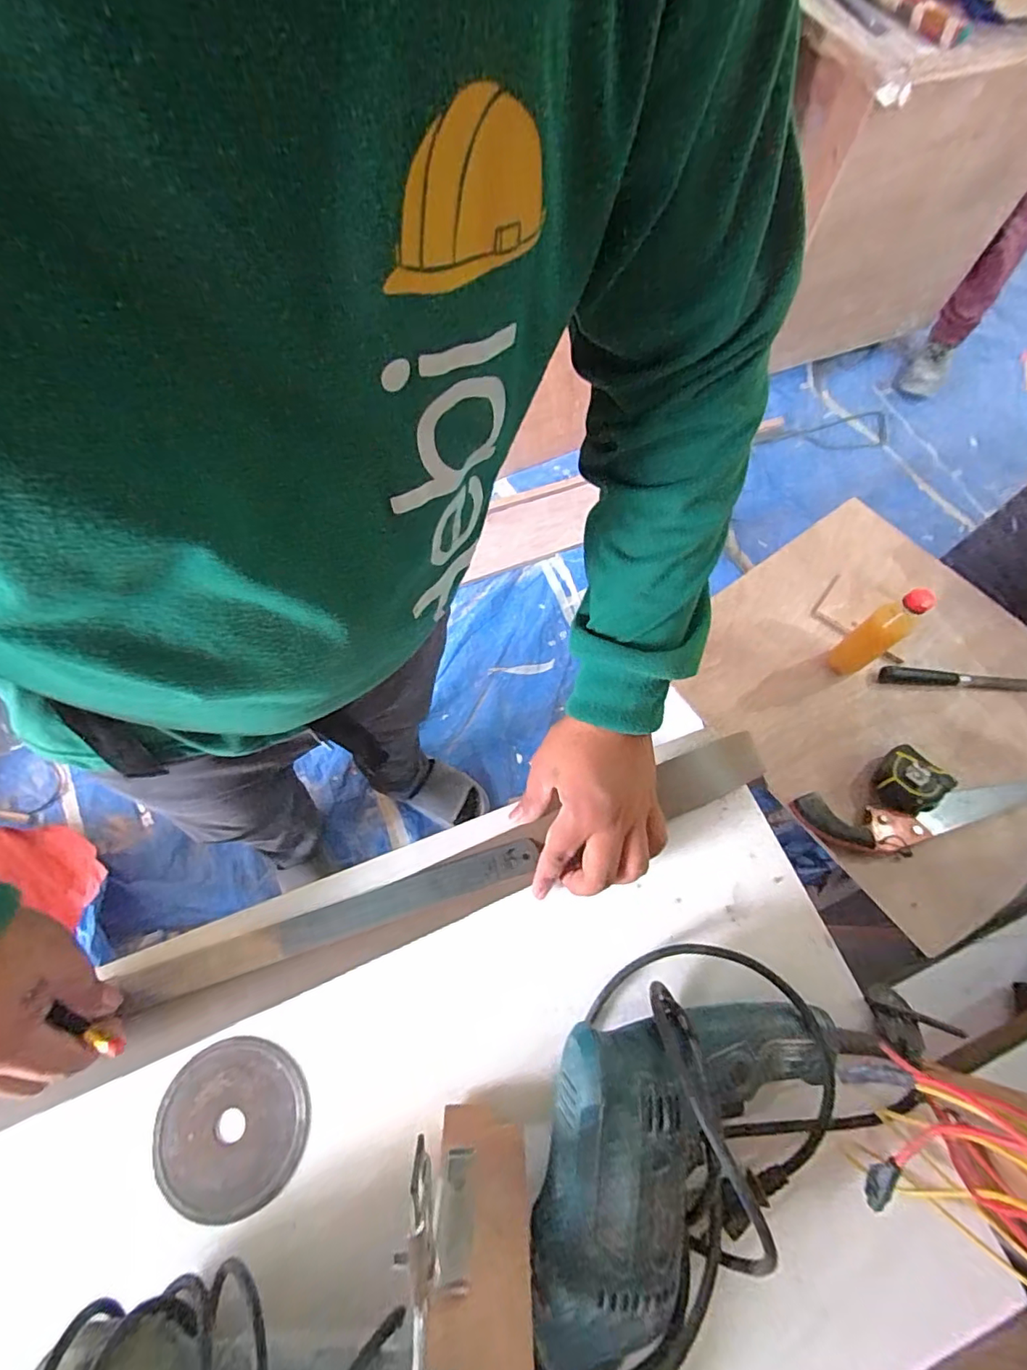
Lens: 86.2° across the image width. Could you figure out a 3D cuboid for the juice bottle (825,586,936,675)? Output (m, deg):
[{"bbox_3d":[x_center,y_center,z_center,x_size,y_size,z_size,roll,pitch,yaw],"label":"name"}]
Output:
[{"bbox_3d":[0.507,-0.067,0.774,0.049,0.178,0.050,-38,73,-16],"label":"juice bottle"}]

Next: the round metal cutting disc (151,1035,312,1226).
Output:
[{"bbox_3d":[-0.190,0.297,0.368,0.098,0.010,0.098,1,67,-1],"label":"round metal cutting disc"}]

